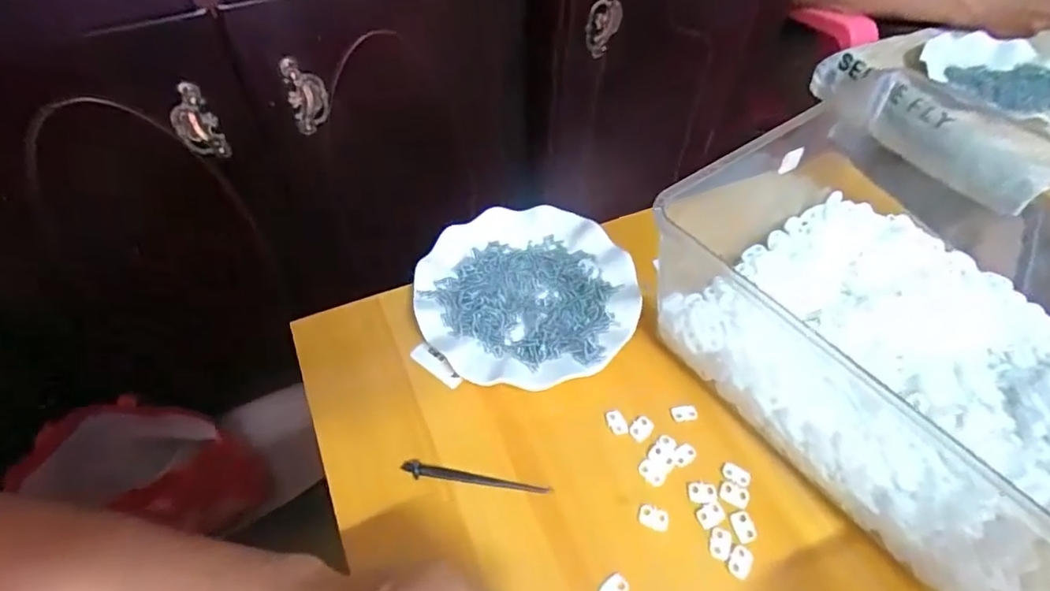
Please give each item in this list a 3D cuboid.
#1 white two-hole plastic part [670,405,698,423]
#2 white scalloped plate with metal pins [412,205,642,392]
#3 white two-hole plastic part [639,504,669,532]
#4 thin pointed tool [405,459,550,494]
[{"bbox_3d":[0.121,0.089,0.425,0.020,0.004,0.012,-6,52,-7],"label":"white two-hole plastic part"},{"bbox_3d":[0.002,-0.001,0.478,0.180,0.024,0.176,1,52,-1],"label":"white scalloped plate with metal pins"},{"bbox_3d":[0.087,0.149,0.378,0.019,0.004,0.014,17,53,11],"label":"white two-hole plastic part"},{"bbox_3d":[-0.034,0.128,0.389,0.104,0.005,0.011,9,52,5],"label":"thin pointed tool"}]

